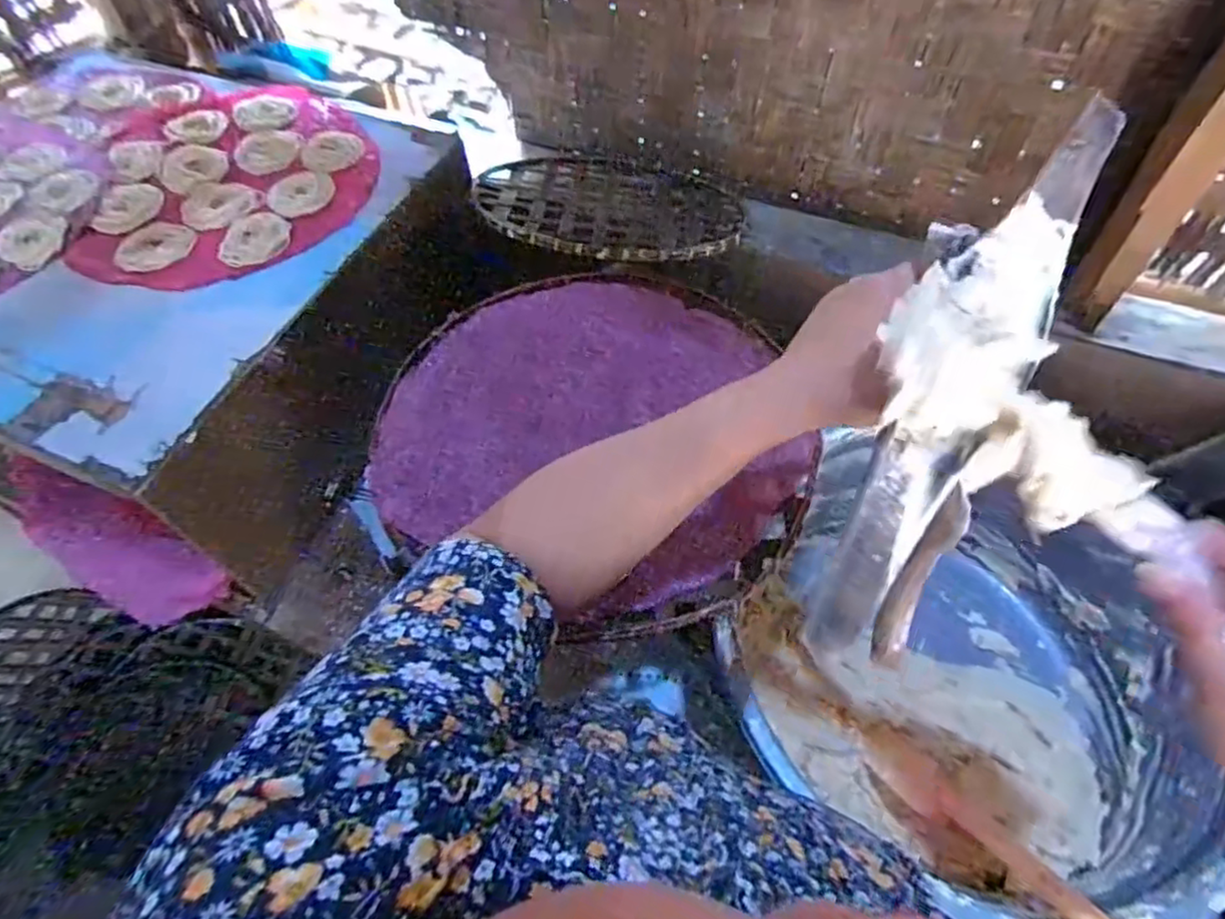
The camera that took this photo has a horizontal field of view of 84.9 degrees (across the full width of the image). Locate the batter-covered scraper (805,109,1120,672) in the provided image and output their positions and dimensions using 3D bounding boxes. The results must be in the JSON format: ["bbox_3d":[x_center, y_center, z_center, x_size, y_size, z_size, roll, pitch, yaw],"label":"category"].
[{"bbox_3d":[0.156,-0.053,0.288,0.063,0.056,0.288,26,77,17],"label":"batter-covered scraper"}]

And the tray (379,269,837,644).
[{"bbox_3d":[-0.014,-0.035,0.604,0.380,0.029,0.346,0,56,0],"label":"tray"}]

